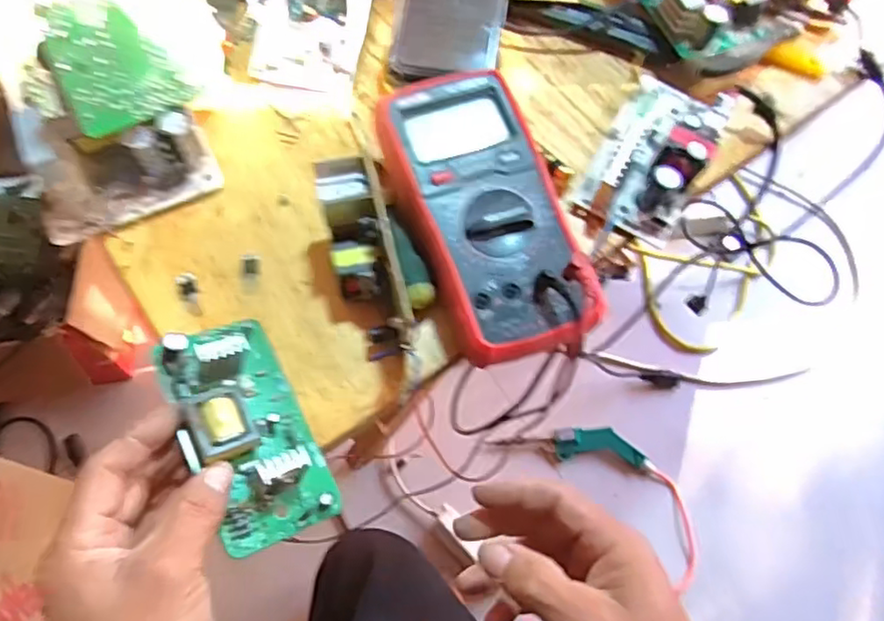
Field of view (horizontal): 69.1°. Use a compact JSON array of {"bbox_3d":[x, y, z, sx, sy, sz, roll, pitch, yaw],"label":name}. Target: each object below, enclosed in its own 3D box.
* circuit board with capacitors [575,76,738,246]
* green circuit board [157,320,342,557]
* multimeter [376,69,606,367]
[{"bbox_3d":[0.147,-0.112,0.436,0.068,0.038,0.126,30,69,11],"label":"circuit board with capacitors"},{"bbox_3d":[-0.103,0.060,0.348,0.063,0.029,0.122,-16,67,-33],"label":"green circuit board"},{"bbox_3d":[0.026,-0.060,0.385,0.088,0.032,0.178,-16,67,-8],"label":"multimeter"}]

